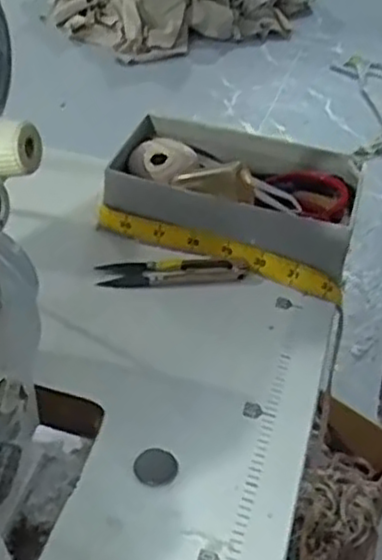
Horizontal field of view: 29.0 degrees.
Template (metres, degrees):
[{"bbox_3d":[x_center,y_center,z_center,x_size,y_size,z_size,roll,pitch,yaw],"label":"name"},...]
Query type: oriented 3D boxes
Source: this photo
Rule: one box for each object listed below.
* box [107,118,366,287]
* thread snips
[{"bbox_3d":[0.036,-0.072,0.554,0.178,0.047,0.114,14,43,11],"label":"box"},{"bbox_3d":[-0.011,-0.003,0.512,0.103,0.012,0.032,-1,42,-5],"label":"thread snips"}]

